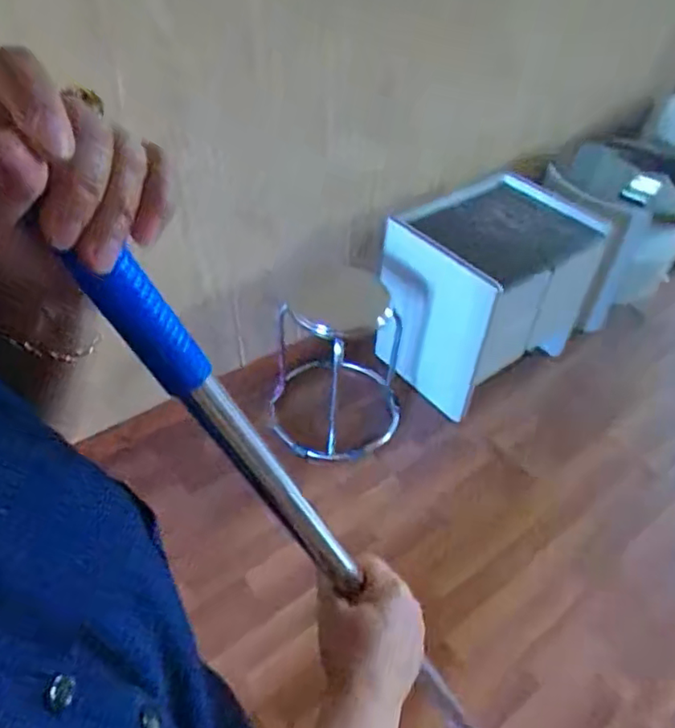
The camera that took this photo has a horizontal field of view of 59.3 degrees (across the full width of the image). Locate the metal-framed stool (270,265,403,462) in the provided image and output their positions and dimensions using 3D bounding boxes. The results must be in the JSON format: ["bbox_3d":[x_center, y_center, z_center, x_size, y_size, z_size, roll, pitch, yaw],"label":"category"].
[{"bbox_3d":[-0.005,-0.014,1.624,0.331,0.494,0.318,3,43,1],"label":"metal-framed stool"}]

